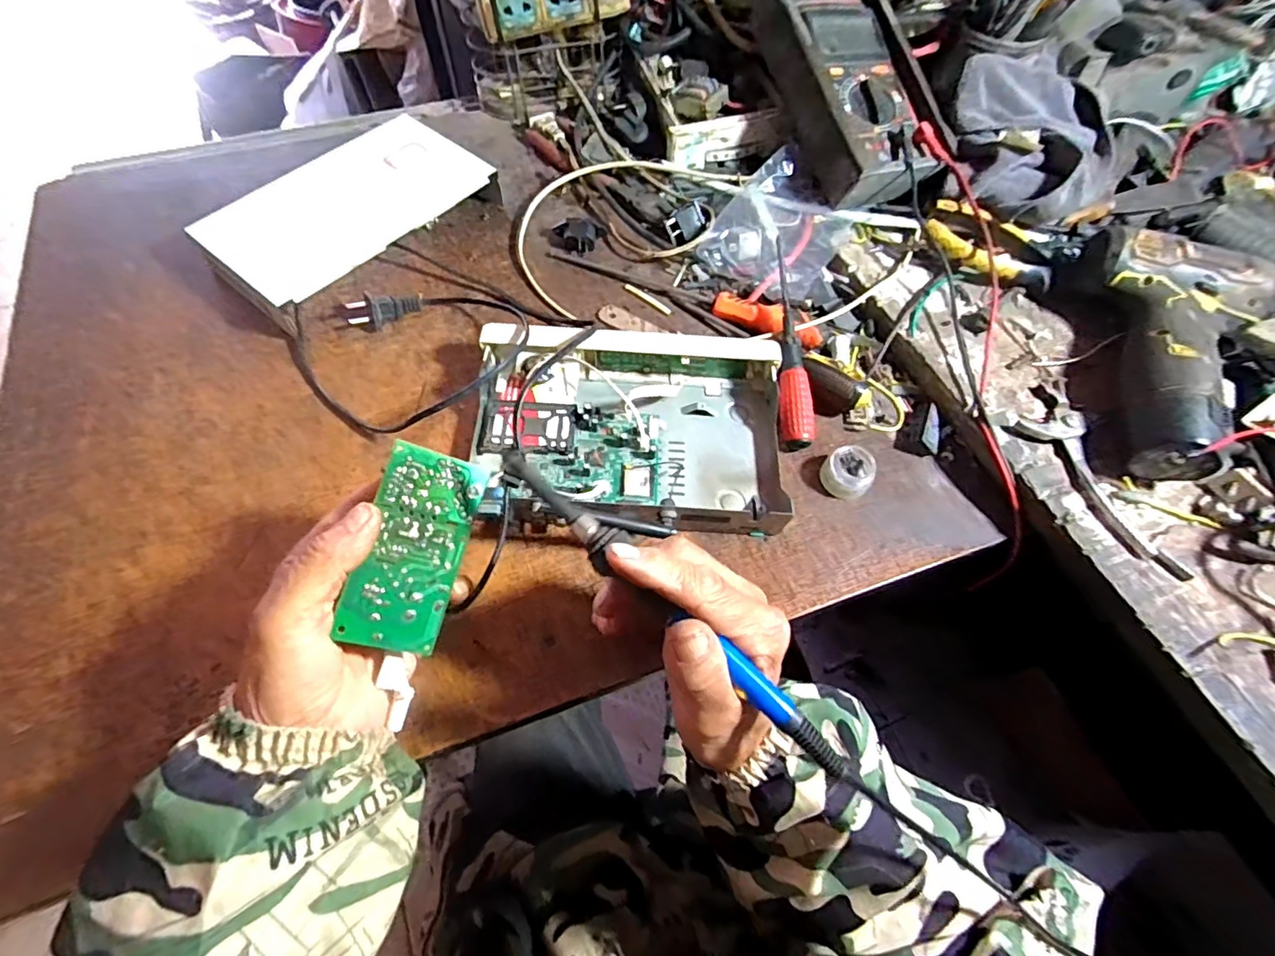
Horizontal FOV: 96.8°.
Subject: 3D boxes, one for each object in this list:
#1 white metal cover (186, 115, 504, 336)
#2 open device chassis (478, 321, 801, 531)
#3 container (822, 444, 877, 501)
[{"bbox_3d":[-0.247,-0.230,0.492,0.131,0.038,0.229,36,68,17],"label":"white metal cover"},{"bbox_3d":[-0.005,-0.035,0.406,0.219,0.046,0.156,1,62,1],"label":"open device chassis"},{"bbox_3d":[0.153,-0.005,0.406,0.037,0.023,0.033,-6,62,-3],"label":"container"}]

